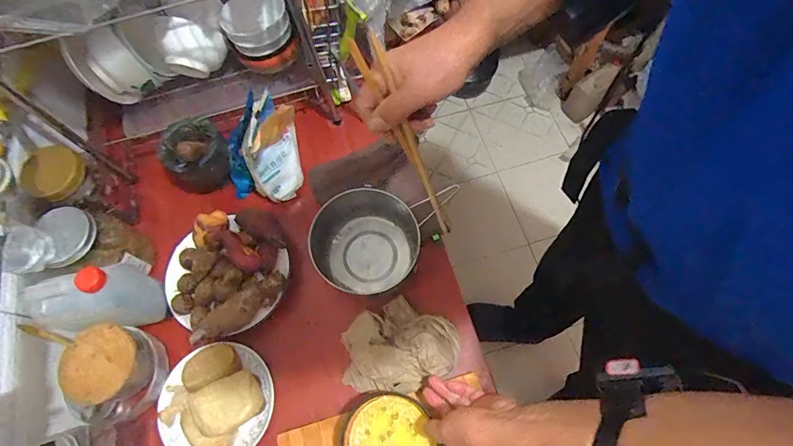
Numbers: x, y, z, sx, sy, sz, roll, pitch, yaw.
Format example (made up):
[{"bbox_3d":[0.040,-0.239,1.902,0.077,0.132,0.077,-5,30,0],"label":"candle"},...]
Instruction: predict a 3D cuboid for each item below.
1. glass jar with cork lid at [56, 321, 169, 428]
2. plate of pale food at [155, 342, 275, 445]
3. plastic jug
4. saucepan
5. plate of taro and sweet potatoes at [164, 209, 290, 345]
[{"bbox_3d":[-0.415,0.219,0.620,0.122,0.088,0.113,-1,67,1],"label":"glass jar with cork lid"},{"bbox_3d":[-0.269,0.262,0.610,0.159,0.080,0.155,-1,67,1],"label":"plate of pale food"},{"bbox_3d":[-0.441,0.106,0.620,0.126,0.158,0.094,-31,70,-11],"label":"plastic jug"},{"bbox_3d":[-0.030,0.020,0.689,0.214,0.098,0.161,-34,71,-12],"label":"saucepan"},{"bbox_3d":[-0.272,0.075,0.683,0.199,0.070,0.185,-1,67,1],"label":"plate of taro and sweet potatoes"}]

